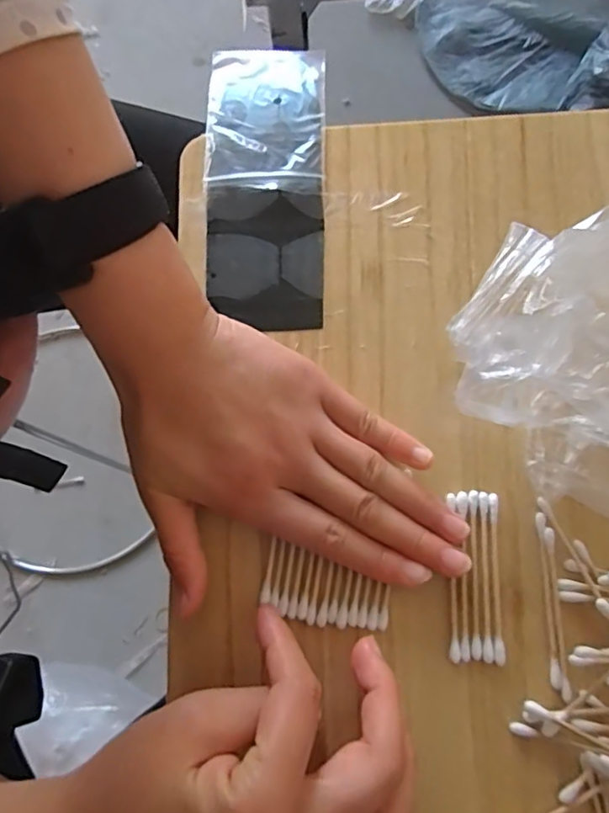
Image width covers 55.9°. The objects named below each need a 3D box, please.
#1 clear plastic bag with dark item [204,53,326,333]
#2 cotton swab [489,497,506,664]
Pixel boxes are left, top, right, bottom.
[{"bbox_3d":[-0.022,-0.124,0.314,0.064,0.009,0.172,0,76,2],"label":"clear plastic bag with dark item"},{"bbox_3d":[0.086,0.076,0.255,0.005,0.004,0.072,2,77,1],"label":"cotton swab"}]

